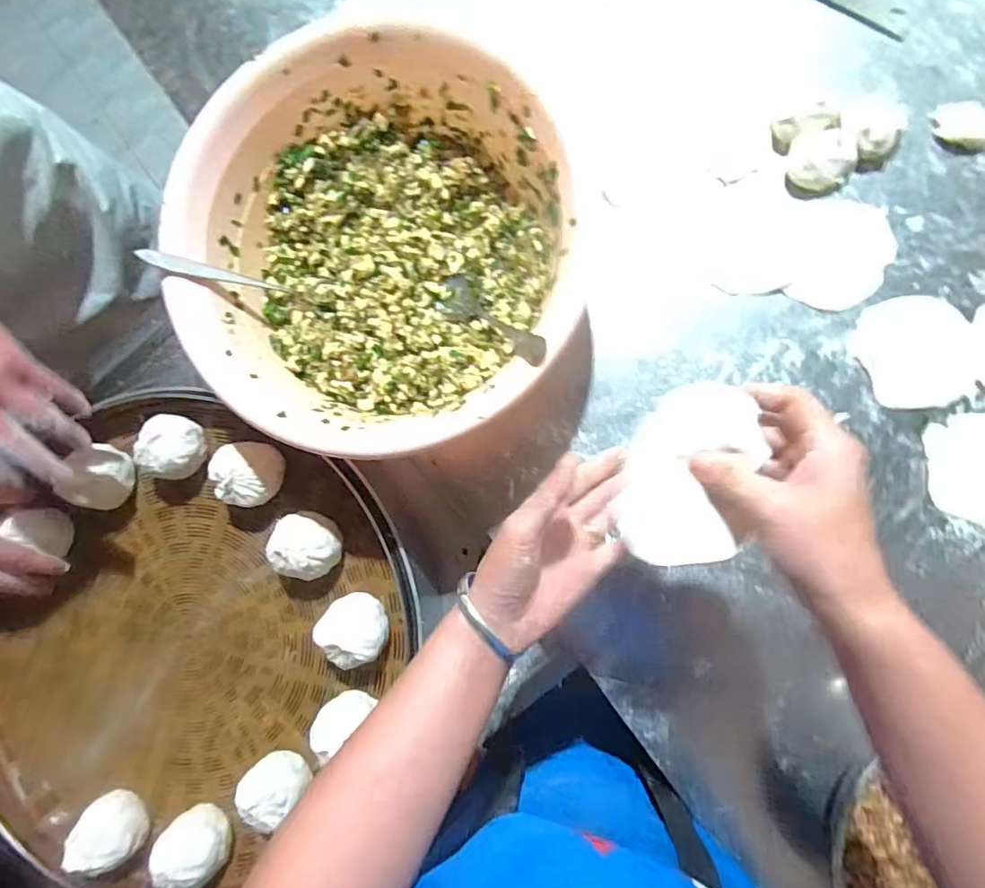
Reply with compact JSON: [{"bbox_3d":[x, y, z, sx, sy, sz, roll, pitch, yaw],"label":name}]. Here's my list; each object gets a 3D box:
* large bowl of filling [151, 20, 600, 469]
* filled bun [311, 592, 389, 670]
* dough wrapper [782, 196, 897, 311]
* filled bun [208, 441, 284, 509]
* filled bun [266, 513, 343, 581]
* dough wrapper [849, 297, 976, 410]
[{"bbox_3d":[-0.088,-0.162,0.493,0.325,0.134,0.321,0,88,8],"label":"large bowl of filling"},{"bbox_3d":[-0.130,0.175,0.527,0.056,0.062,0.061,0,88,8],"label":"filled bun"},{"bbox_3d":[0.314,-0.174,0.505,0.089,0.004,0.101,20,91,8],"label":"dough wrapper"},{"bbox_3d":[-0.242,0.032,0.548,0.061,0.057,0.063,-7,87,8],"label":"filled bun"},{"bbox_3d":[-0.182,0.099,0.539,0.065,0.058,0.057,34,93,8],"label":"filled bun"},{"bbox_3d":[0.377,-0.082,0.494,0.095,0.004,0.098,-3,87,8],"label":"dough wrapper"}]

